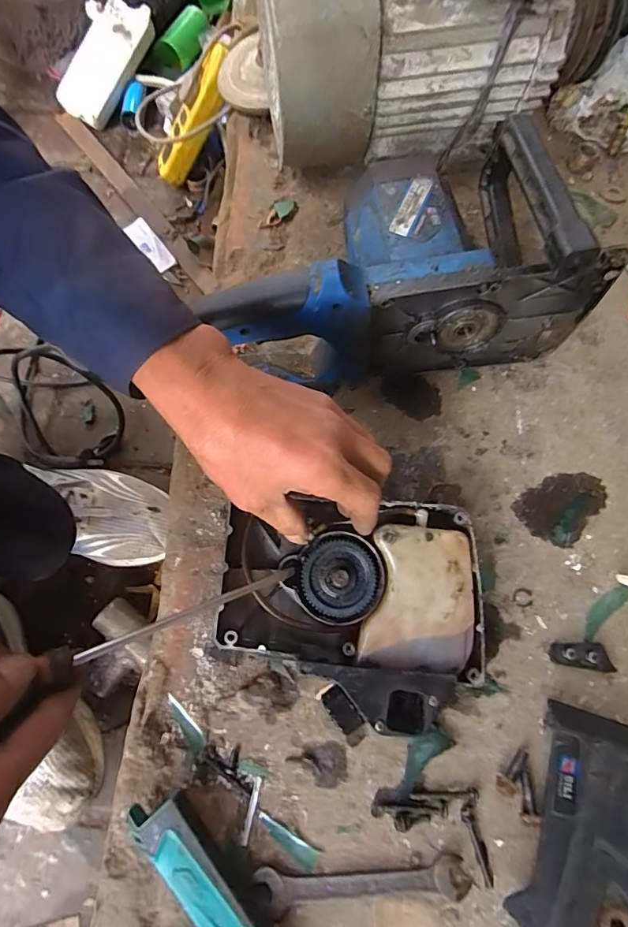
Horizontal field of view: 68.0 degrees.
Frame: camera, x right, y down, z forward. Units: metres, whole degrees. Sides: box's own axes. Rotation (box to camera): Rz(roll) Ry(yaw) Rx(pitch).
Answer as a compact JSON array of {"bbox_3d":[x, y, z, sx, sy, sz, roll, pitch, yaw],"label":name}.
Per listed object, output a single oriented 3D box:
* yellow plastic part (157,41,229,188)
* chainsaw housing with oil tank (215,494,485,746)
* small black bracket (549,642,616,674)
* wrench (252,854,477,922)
[{"bbox_3d":[-0.173,-0.498,0.676,0.190,0.037,0.081,-47,67,32],"label":"yellow plastic part"},{"bbox_3d":[0.028,0.108,0.348,0.189,0.053,0.153,4,69,4],"label":"chainsaw housing with oil tank"},{"bbox_3d":[0.207,0.147,0.356,0.045,0.016,0.019,10,70,2],"label":"small black bracket"},{"bbox_3d":[0.033,0.283,0.312,0.138,0.009,0.027,-4,70,-3],"label":"wrench"}]

